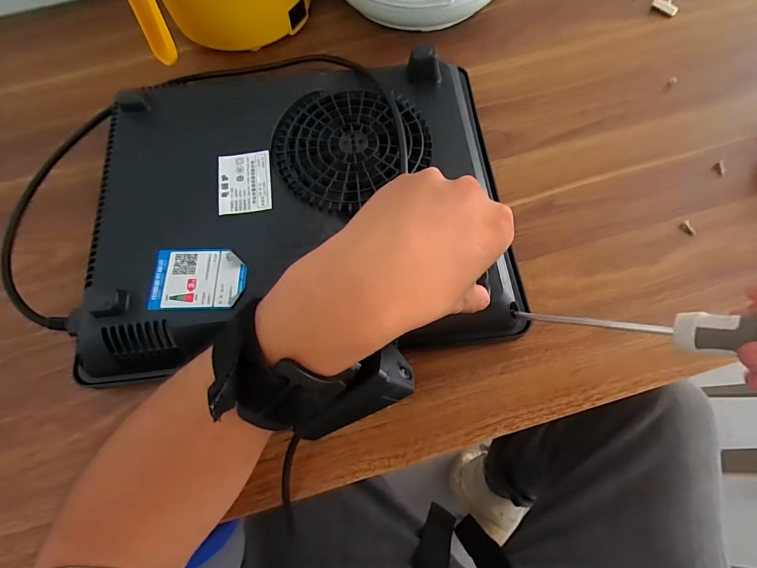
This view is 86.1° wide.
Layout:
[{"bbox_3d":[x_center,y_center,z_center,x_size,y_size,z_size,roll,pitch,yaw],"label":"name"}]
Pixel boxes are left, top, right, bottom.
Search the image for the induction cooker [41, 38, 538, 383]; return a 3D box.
[{"bbox_3d":[-0.069,-0.071,0.337,0.315,0.058,0.262,-7,68,-2],"label":"induction cooker"}]

